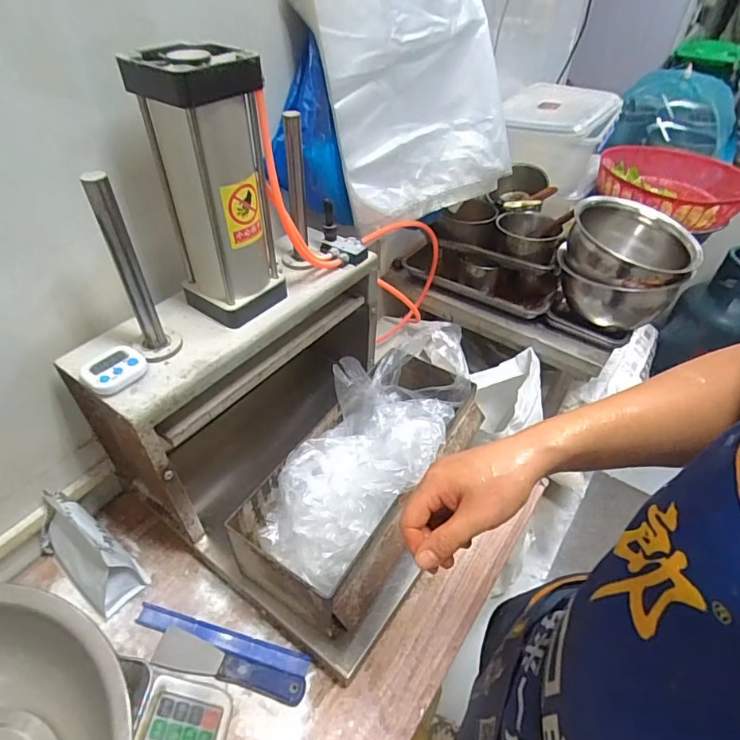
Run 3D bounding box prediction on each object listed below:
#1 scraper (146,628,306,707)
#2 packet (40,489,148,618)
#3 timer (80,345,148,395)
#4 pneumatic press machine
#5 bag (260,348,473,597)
[{"bbox_3d":[-0.193,0.401,0.652,0.216,0.021,0.044,12,45,11],"label":"scraper"},{"bbox_3d":[-0.425,0.270,0.719,0.168,0.108,0.080,29,50,26],"label":"packet"},{"bbox_3d":[-0.317,0.001,0.596,0.070,0.025,0.062,-33,54,-31],"label":"timer"},{"bbox_3d":[-0.081,-0.024,0.672,0.459,0.655,0.463,27,49,24],"label":"pneumatic press machine"},{"bbox_3d":[0.009,0.104,0.728,0.192,0.120,0.414,20,47,18],"label":"bag"}]

